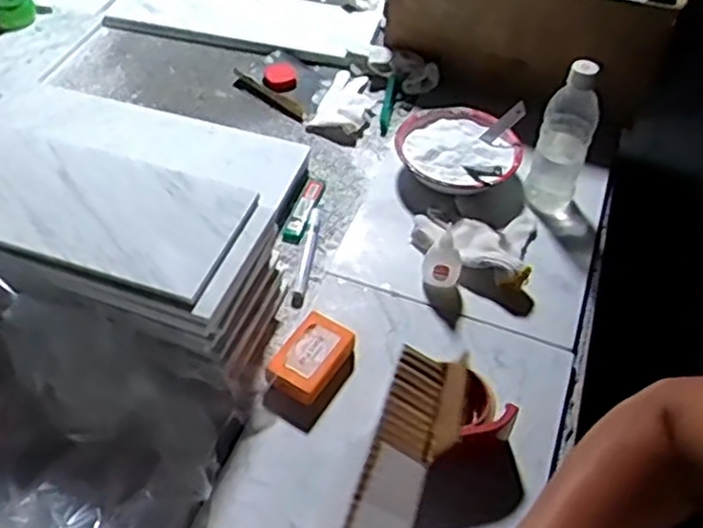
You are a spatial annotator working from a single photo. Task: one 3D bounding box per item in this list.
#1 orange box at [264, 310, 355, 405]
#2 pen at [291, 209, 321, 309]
[{"bbox_3d":[-0.043,0.100,0.785,0.064,0.026,0.098,26,55,17],"label":"orange box"},{"bbox_3d":[-0.056,-0.011,0.901,0.015,0.012,0.157,6,51,2],"label":"pen"}]

